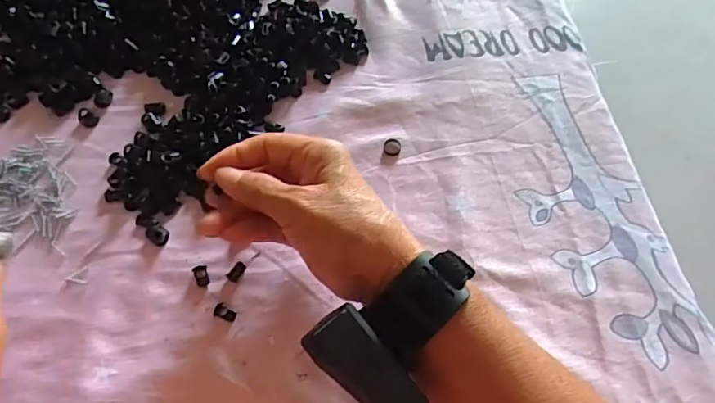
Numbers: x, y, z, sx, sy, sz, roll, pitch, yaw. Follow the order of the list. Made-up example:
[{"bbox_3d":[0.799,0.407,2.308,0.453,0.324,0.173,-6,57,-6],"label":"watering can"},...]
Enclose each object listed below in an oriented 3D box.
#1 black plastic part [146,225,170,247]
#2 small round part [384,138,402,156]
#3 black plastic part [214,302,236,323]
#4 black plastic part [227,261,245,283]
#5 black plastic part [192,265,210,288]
[{"bbox_3d":[-0.140,0.023,0.367,0.016,0.005,0.013,34,68,15],"label":"black plastic part"},{"bbox_3d":[0.027,-0.042,0.405,0.014,0.004,0.013,0,64,0],"label":"small round part"},{"bbox_3d":[-0.087,0.073,0.345,0.015,0.004,0.009,17,65,8],"label":"black plastic part"},{"bbox_3d":[-0.083,0.048,0.358,0.009,0.004,0.014,32,68,14],"label":"black plastic part"},{"bbox_3d":[-0.106,0.050,0.356,0.009,0.004,0.015,-19,65,-9],"label":"black plastic part"}]

